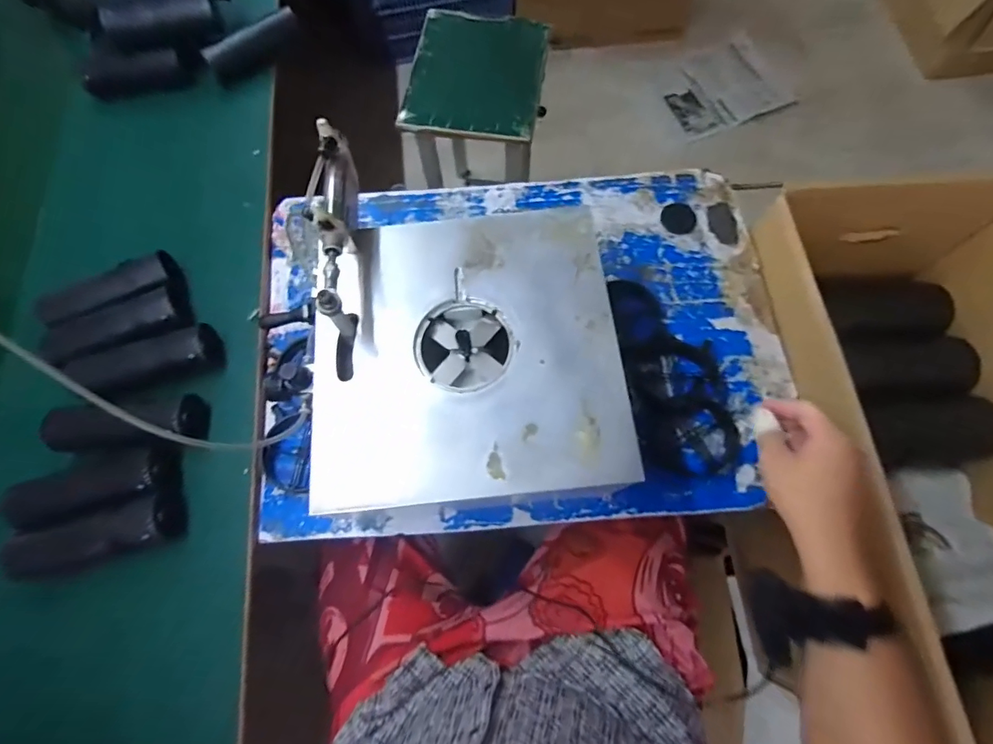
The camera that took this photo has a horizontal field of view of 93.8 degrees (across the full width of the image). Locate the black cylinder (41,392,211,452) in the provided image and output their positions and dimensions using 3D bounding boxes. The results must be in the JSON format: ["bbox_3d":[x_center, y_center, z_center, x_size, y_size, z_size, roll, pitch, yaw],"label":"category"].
[{"bbox_3d":[-0.444,0.065,0.568,0.166,0.065,0.063,-5,71,0],"label":"black cylinder"}]

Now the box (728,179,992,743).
[{"bbox_3d":[0.599,0.098,0.632,0.434,0.320,0.661,-4,71,1],"label":"box"}]

